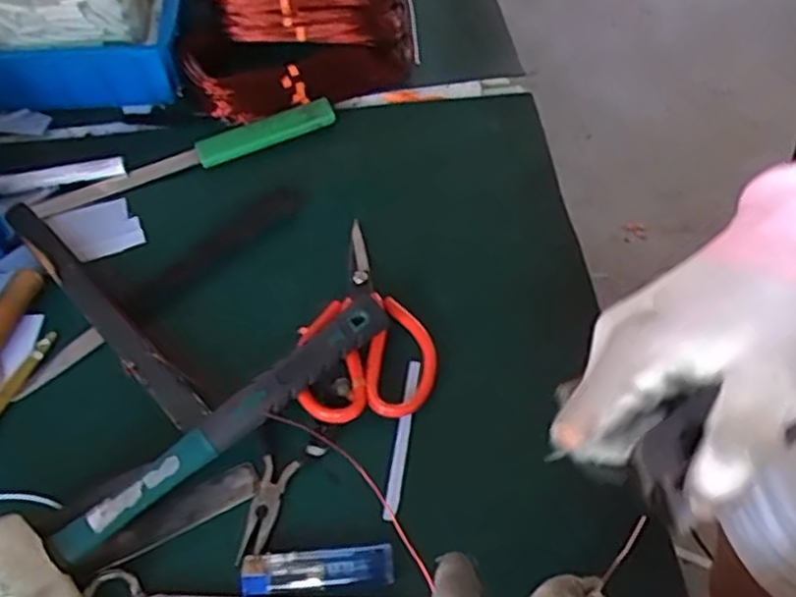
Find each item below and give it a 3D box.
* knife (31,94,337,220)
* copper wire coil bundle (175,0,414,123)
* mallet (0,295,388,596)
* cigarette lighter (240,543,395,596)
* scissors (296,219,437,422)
[{"bbox_3d":[-0.169,-0.117,0.611,0.245,0.010,0.030,-22,59,-13],"label":"knife"},{"bbox_3d":[-0.100,-0.280,0.692,0.195,0.066,0.262,-12,57,-7],"label":"copper wire coil bundle"},{"bbox_3d":[-0.124,0.082,0.448,0.063,0.057,0.283,35,63,22],"label":"mallet"},{"bbox_3d":[-0.046,0.154,0.427,0.086,0.008,0.021,-5,56,-2],"label":"cigarette lighter"},{"bbox_3d":[-0.022,0.011,0.517,0.089,0.014,0.152,-4,56,-1],"label":"scissors"}]

